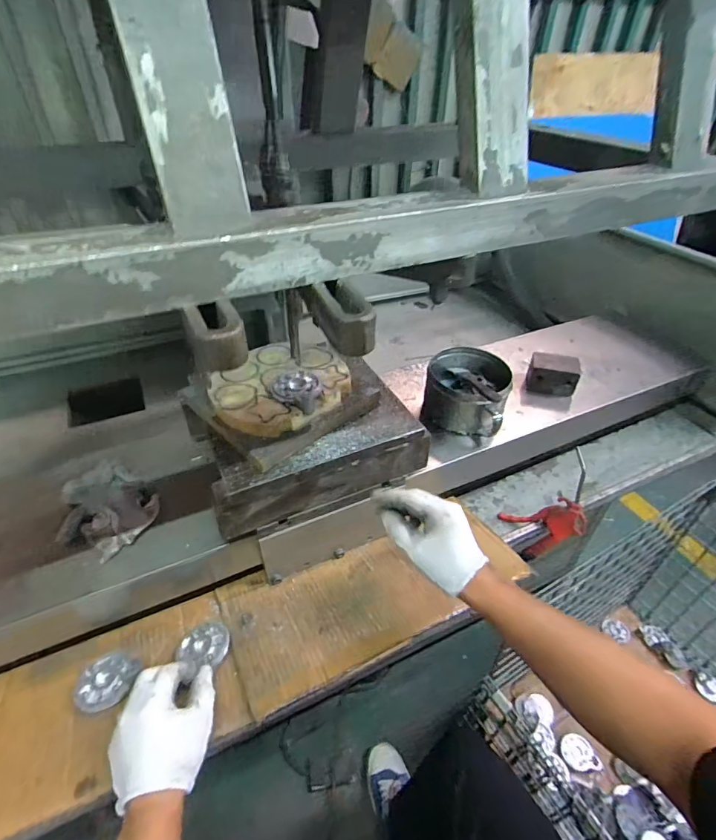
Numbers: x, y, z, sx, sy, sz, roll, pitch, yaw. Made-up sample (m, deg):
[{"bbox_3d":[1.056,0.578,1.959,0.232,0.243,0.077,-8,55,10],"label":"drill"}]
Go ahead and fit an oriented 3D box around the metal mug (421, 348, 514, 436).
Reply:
[{"bbox_3d":[0.179,-0.040,0.744,0.134,0.098,0.148,16,43,17],"label":"metal mug"}]

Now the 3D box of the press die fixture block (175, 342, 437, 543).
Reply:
[{"bbox_3d":[-0.076,0.002,0.599,0.272,0.126,0.206,-19,44,-21],"label":"press die fixture block"}]

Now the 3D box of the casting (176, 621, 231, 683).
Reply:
[{"bbox_3d":[-0.184,0.271,0.533,0.059,0.016,0.050,-22,45,-24],"label":"casting"}]

